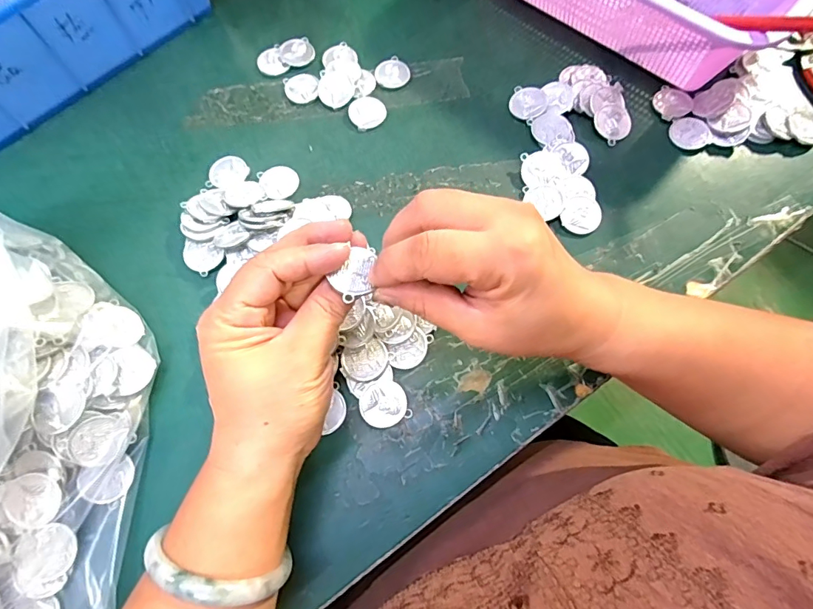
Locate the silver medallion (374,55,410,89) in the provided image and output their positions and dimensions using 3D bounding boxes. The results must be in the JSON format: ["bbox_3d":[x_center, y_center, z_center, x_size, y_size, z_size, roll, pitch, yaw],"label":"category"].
[{"bbox_3d":[-0.012,-0.196,0.385,0.029,0.004,0.029,0,70,1],"label":"silver medallion"}]

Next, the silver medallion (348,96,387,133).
[{"bbox_3d":[-0.032,-0.156,0.372,0.029,0.005,0.030,-18,70,-6],"label":"silver medallion"}]

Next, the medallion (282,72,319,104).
[{"bbox_3d":[-0.088,-0.182,0.384,0.028,0.004,0.032,-20,70,3],"label":"medallion"}]

